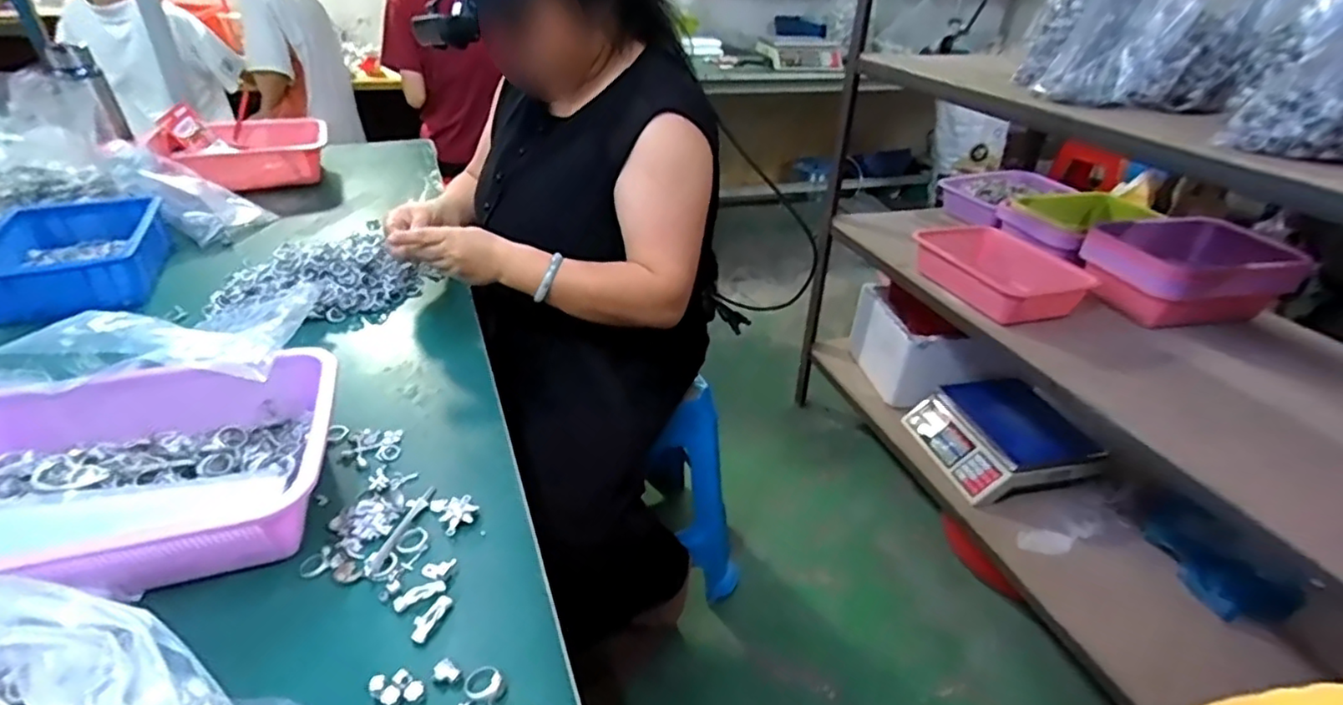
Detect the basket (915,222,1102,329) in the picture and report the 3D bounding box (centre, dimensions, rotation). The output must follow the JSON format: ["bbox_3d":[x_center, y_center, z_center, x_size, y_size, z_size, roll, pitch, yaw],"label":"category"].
[{"bbox_3d":[0.601,-0.145,1.144,0.175,0.078,0.288,-7,34,-14],"label":"basket"}]

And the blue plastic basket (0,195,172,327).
[{"bbox_3d":[-0.818,-0.138,0.871,0.176,0.072,0.259,-13,36,-23],"label":"blue plastic basket"}]

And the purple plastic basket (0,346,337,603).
[{"bbox_3d":[-0.444,0.102,0.509,0.306,0.079,0.220,-7,34,-15],"label":"purple plastic basket"}]

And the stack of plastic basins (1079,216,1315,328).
[{"bbox_3d":[0.854,-0.135,1.053,0.272,0.137,0.182,8,33,9],"label":"stack of plastic basins"}]

